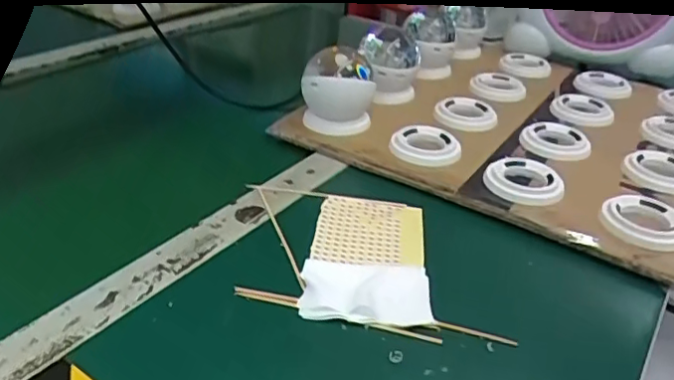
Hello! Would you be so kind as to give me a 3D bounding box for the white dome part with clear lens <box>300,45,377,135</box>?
[{"bbox_3d":[0.007,-0.115,0.635,0.072,0.078,0.085,14,34,14],"label":"white dome part with clear lens"}]

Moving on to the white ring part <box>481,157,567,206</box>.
[{"bbox_3d":[0.175,-0.007,0.540,0.070,0.017,0.069,3,33,-2],"label":"white ring part"}]

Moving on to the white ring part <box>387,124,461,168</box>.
[{"bbox_3d":[0.089,-0.045,0.596,0.068,0.014,0.068,3,33,-2],"label":"white ring part"}]

